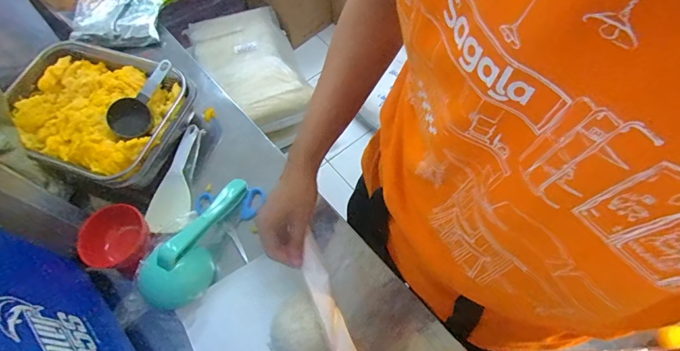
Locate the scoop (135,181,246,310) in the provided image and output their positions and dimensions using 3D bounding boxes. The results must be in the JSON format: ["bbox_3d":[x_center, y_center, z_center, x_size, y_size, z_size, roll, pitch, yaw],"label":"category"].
[{"bbox_3d":[-0.209,0.084,0.547,0.090,0.067,0.211,18,66,11],"label":"scoop"}]

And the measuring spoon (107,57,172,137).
[{"bbox_3d":[-0.324,-0.125,0.621,0.058,0.030,0.134,33,76,-30],"label":"measuring spoon"}]

